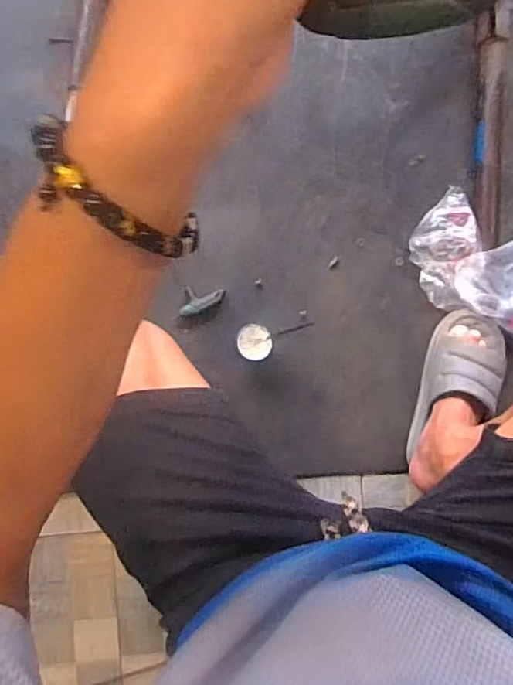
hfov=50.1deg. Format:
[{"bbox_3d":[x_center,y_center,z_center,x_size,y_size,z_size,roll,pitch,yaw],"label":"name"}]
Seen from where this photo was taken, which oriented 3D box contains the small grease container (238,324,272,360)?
[{"bbox_3d":[-0.003,0.000,0.860,0.050,0.034,0.054,0,90,-3],"label":"small grease container"}]

